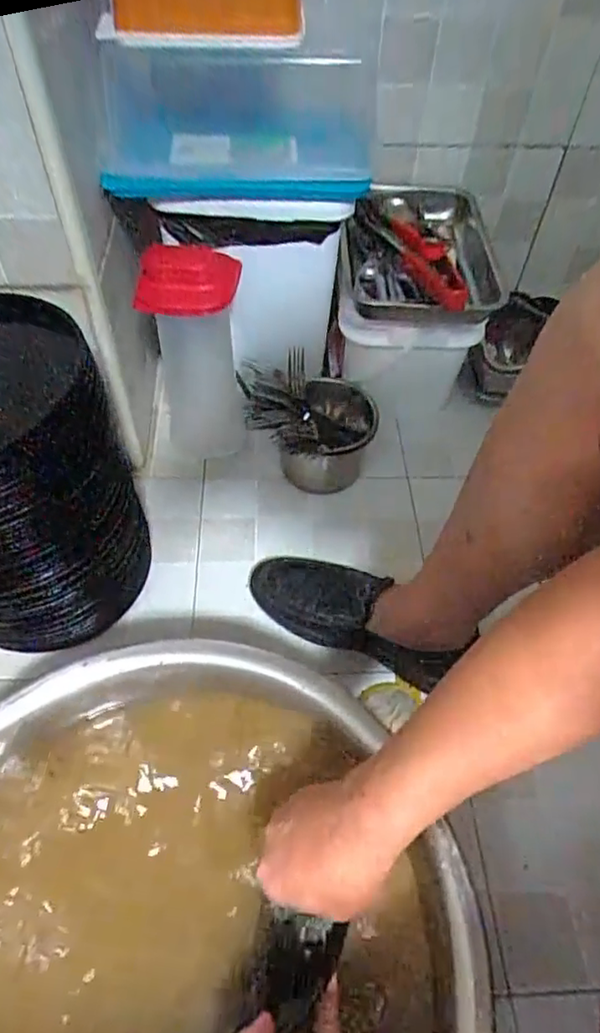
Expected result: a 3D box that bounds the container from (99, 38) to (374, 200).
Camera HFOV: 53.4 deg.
[{"bbox_3d":[-0.082,-0.481,0.694,0.314,0.139,0.186,-1,53,-4],"label":"container"}]

